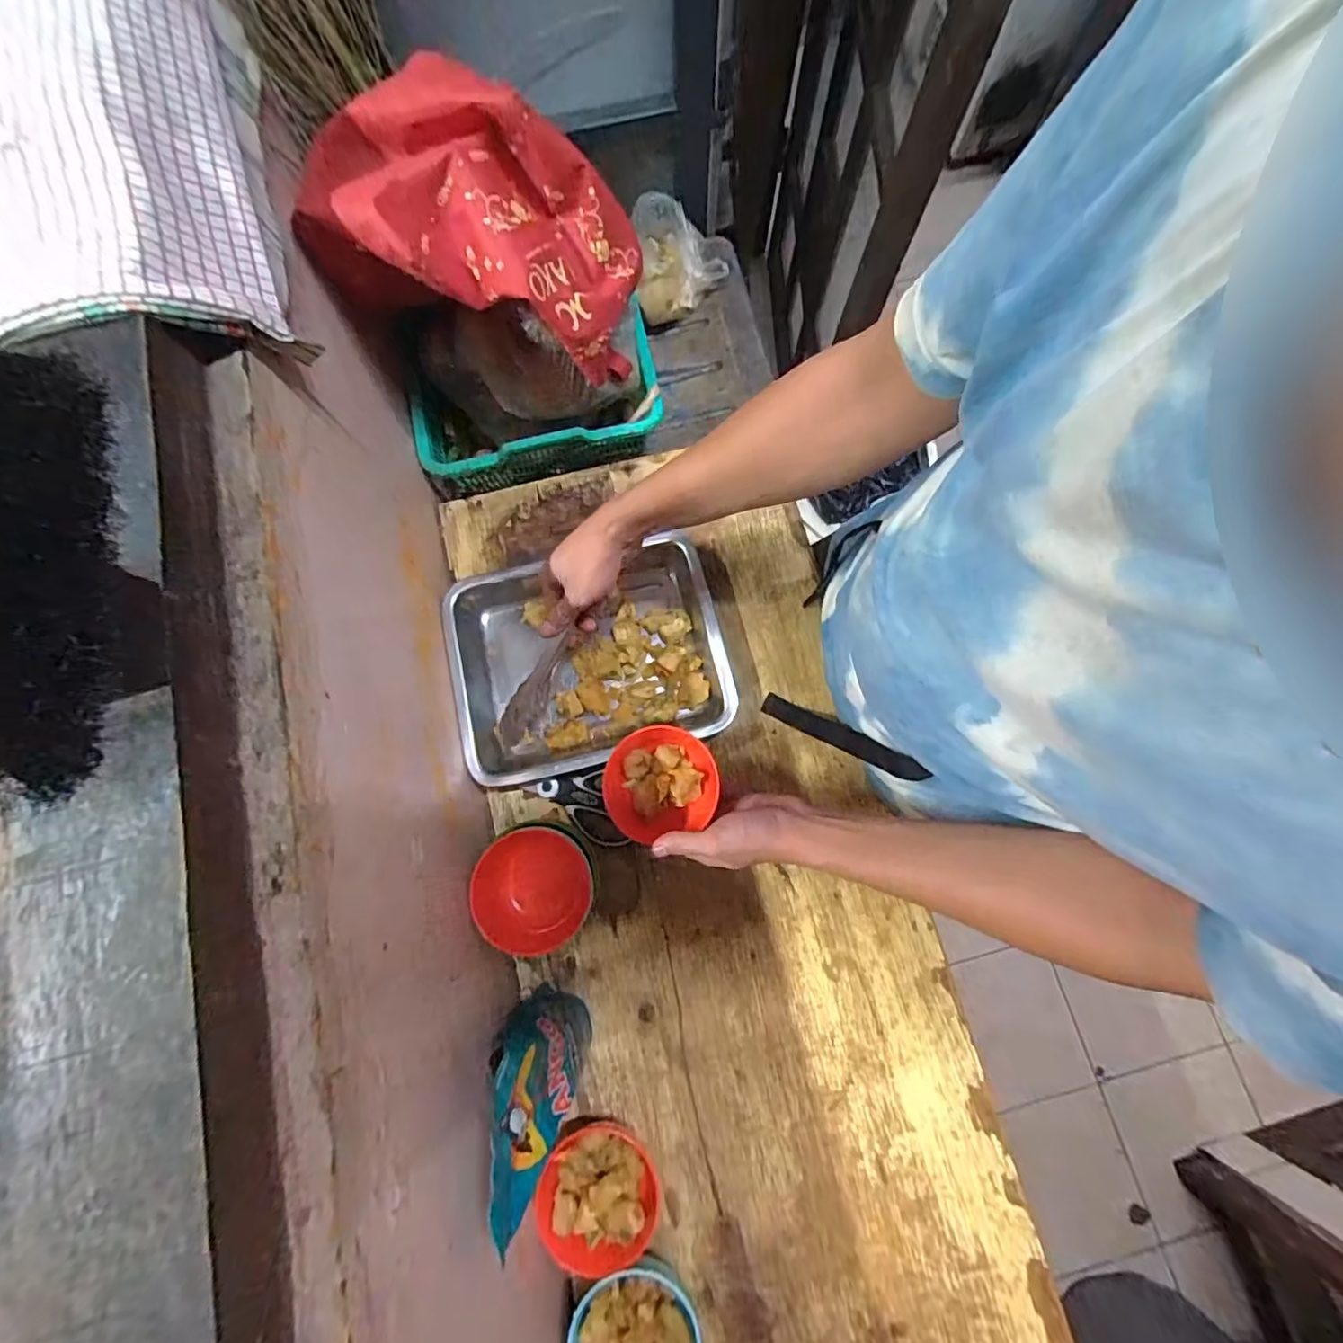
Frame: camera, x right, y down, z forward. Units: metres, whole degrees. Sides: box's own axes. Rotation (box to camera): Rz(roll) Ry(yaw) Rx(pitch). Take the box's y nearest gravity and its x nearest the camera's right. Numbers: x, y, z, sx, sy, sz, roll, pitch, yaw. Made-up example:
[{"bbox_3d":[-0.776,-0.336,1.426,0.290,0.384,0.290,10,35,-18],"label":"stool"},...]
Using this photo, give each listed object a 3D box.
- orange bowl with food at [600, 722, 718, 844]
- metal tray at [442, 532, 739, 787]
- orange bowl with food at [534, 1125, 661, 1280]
[{"bbox_3d":[-0.012,0.104,0.552,0.109,0.043,0.102,0,77,1],"label":"orange bowl with food"},{"bbox_3d":[-0.094,-0.019,0.648,0.303,0.048,0.238,-14,77,-3],"label":"metal tray"},{"bbox_3d":[-0.070,0.488,0.535,0.107,0.046,0.103,0,77,1],"label":"orange bowl with food"}]

